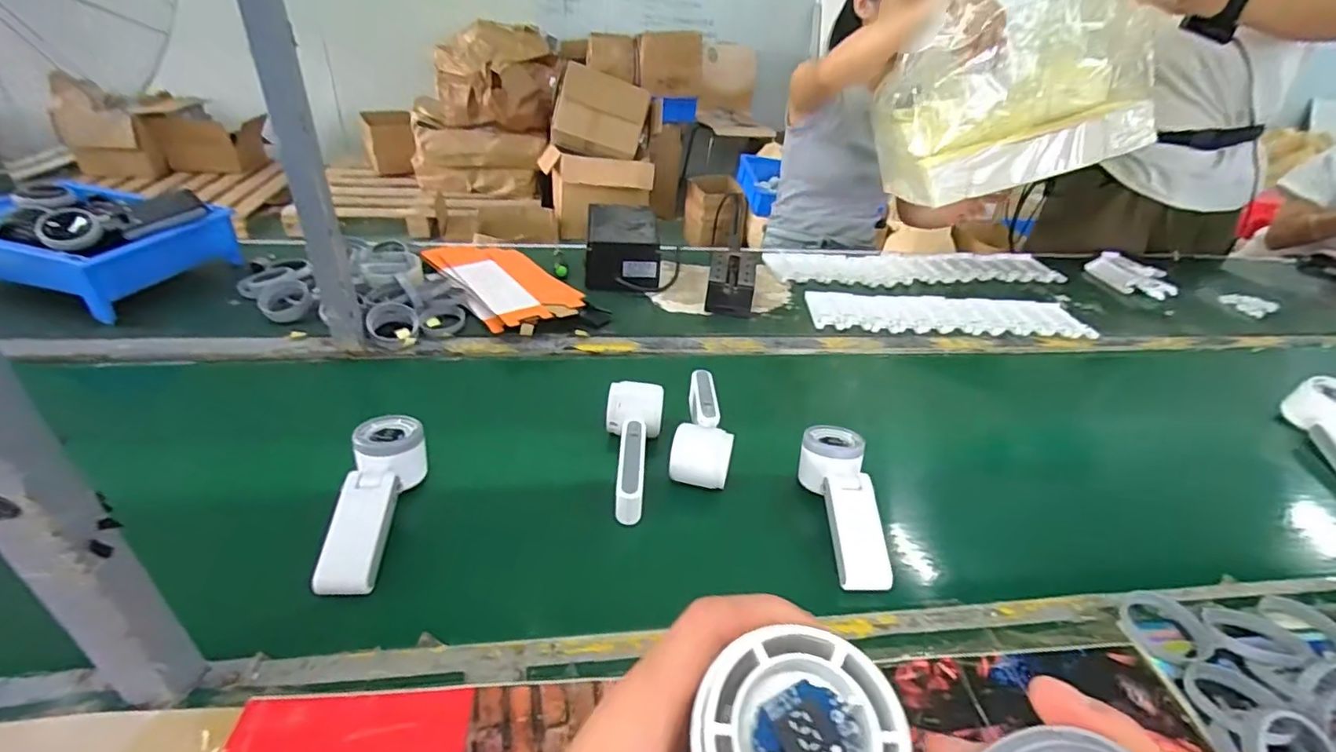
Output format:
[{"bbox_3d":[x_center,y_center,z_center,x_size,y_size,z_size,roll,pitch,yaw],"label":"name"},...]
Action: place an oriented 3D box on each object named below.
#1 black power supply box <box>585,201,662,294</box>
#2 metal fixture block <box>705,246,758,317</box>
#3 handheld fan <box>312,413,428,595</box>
[{"bbox_3d":[-0.070,-0.204,0.938,0.112,0.089,0.121,2,34,-5],"label":"black power supply box"},{"bbox_3d":[0.094,-0.138,0.880,0.069,0.072,0.078,11,35,7],"label":"metal fixture block"},{"bbox_3d":[-0.253,0.103,0.518,0.054,0.048,0.166,1,35,-7],"label":"handheld fan"}]

